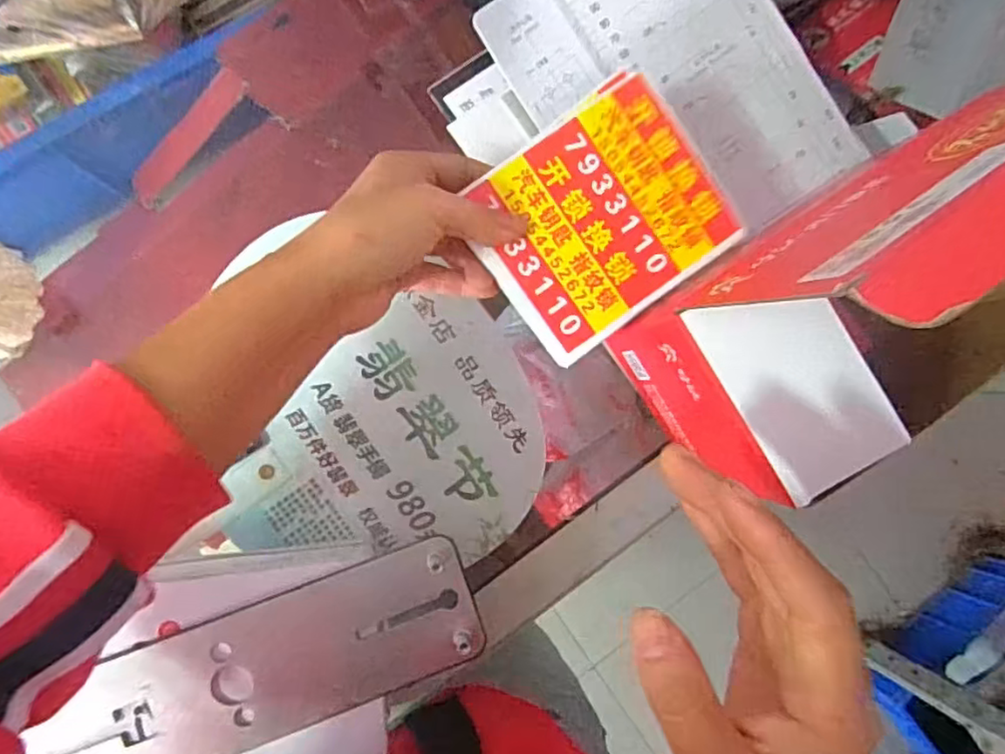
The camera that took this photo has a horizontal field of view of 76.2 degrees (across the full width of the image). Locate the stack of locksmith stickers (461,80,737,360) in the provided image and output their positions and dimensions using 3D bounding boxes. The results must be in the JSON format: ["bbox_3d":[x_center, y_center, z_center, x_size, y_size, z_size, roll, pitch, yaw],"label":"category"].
[{"bbox_3d":[0.049,-0.080,0.324,0.119,0.014,0.099,-37,93,-7],"label":"stack of locksmith stickers"}]

